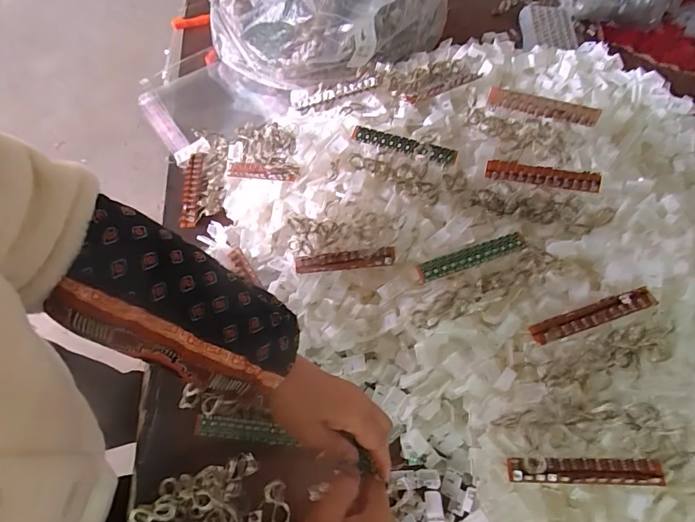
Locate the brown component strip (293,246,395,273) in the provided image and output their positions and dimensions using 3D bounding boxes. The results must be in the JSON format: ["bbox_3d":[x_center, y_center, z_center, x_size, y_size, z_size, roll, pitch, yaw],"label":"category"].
[{"bbox_3d":[-0.007,-0.001,0.488,0.125,0.016,0.020,-6,62,24],"label":"brown component strip"}]

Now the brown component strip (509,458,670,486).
[{"bbox_3d":[0.213,0.191,0.377,0.125,0.009,0.021,-9,64,18],"label":"brown component strip"}]

